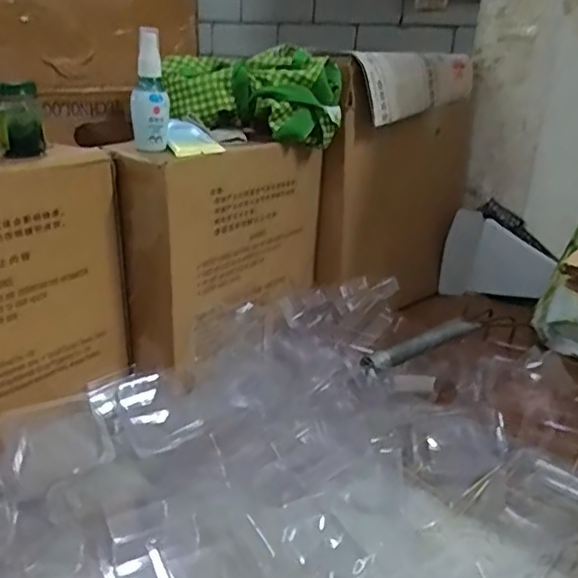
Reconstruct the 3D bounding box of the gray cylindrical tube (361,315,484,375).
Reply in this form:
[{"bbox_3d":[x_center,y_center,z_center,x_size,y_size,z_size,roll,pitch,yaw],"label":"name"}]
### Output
[{"bbox_3d":[0.165,0.064,0.729,0.221,0.022,0.026,-19,30,-41],"label":"gray cylindrical tube"}]

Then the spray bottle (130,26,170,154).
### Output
[{"bbox_3d":[-0.143,-0.202,0.632,0.037,0.120,0.027,-4,23,-16],"label":"spray bottle"}]

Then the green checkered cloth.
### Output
[{"bbox_3d":[-0.045,-0.236,0.744,0.211,0.095,0.084,7,22,12],"label":"green checkered cloth"}]

